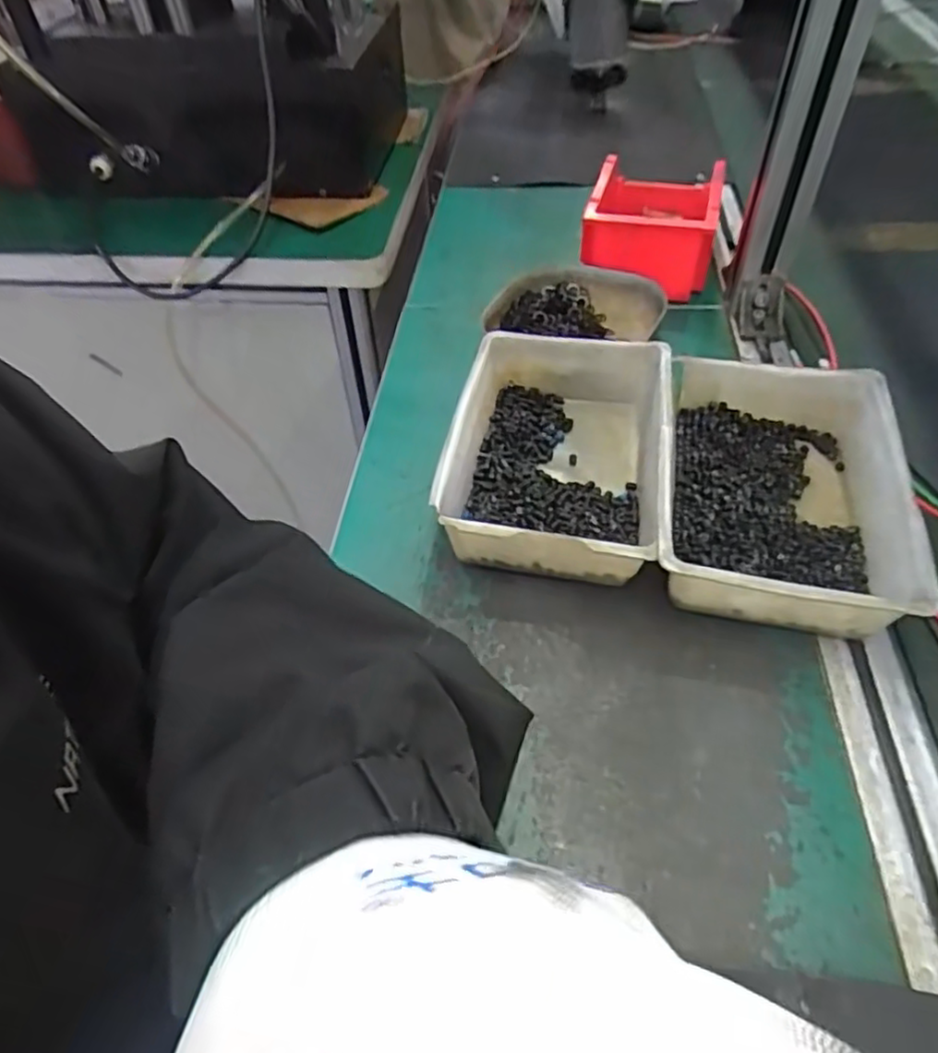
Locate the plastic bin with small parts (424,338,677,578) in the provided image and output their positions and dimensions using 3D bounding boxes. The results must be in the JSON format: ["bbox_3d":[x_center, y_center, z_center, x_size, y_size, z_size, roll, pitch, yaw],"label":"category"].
[{"bbox_3d":[0.062,-0.051,0.474,0.143,0.055,0.204,8,49,10],"label":"plastic bin with small parts"}]

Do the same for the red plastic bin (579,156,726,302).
[{"bbox_3d":[0.182,-0.302,0.673,0.117,0.073,0.165,10,50,13],"label":"red plastic bin"}]

